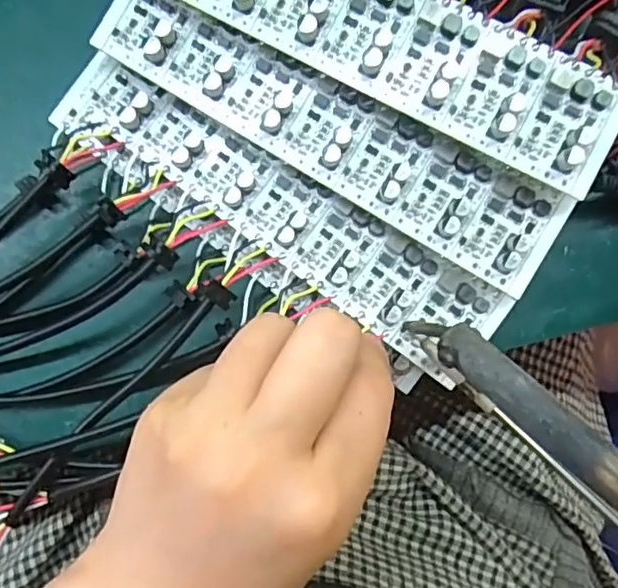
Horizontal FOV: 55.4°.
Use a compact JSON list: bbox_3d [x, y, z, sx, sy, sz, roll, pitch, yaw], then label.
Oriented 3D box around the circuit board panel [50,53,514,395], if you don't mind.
[{"bbox_3d":[-0.012,-0.028,0.221,0.175,0.020,0.041,33,85,1],"label":"circuit board panel"}]

